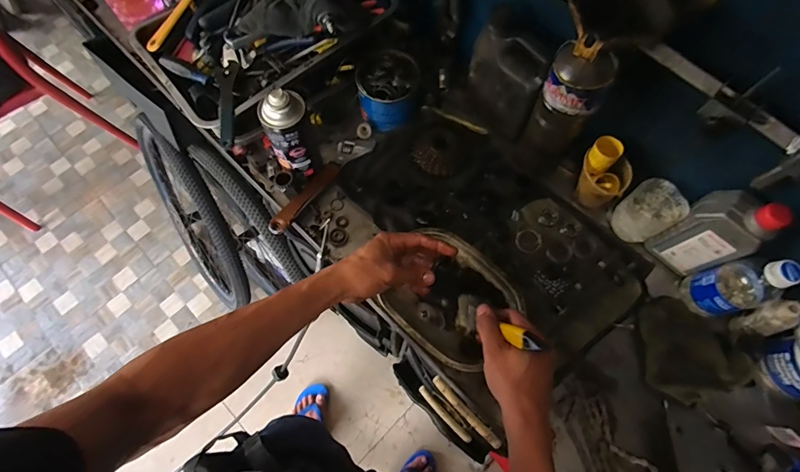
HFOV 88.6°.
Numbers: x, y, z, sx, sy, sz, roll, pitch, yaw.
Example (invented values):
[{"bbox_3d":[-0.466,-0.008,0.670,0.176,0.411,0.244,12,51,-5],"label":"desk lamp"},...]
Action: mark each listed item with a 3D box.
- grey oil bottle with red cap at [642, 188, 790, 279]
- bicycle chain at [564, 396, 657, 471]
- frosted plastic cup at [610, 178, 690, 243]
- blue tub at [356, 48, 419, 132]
[{"bbox_3d":[0.427,-0.002,0.565,0.050,0.171,0.083,-31,72,-13],"label":"grey oil bottle with red cap"},{"bbox_3d":[0.274,0.284,0.535,0.074,0.025,0.133,-15,69,-8],"label":"bicycle chain"},{"bbox_3d":[0.367,-0.033,0.617,0.063,0.090,0.068,1,68,-1],"label":"frosted plastic cup"},{"bbox_3d":[-0.021,-0.241,0.687,0.093,0.102,0.092,1,68,-1],"label":"blue tub"}]

